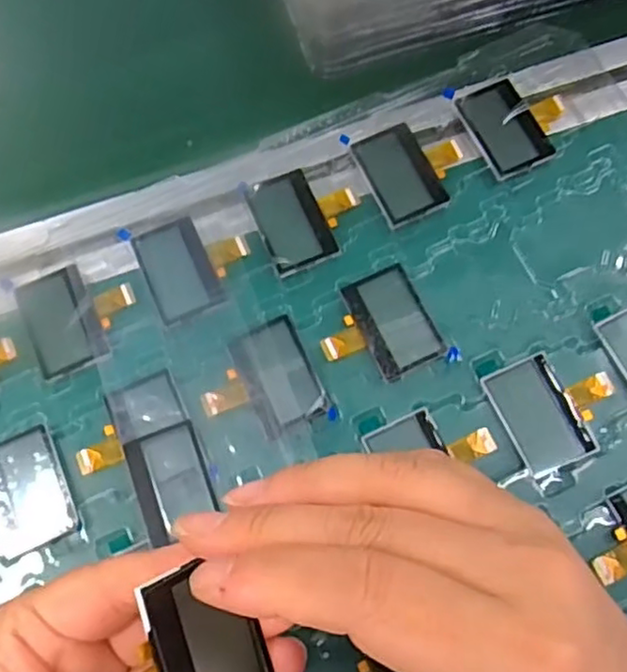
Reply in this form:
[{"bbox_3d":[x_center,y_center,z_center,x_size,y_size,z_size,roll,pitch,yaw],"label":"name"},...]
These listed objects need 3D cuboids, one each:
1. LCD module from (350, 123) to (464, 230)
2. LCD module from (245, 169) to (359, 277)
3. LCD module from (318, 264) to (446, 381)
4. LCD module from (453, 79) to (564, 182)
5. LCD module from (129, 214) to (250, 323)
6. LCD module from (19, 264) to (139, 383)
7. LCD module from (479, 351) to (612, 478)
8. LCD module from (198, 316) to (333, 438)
[{"bbox_3d":[0.047,-0.079,0.304,0.046,0.004,0.046,-23,73,-6],"label":"LCD module"},{"bbox_3d":[-0.003,-0.056,0.298,0.046,0.005,0.046,-20,73,-5],"label":"LCD module"},{"bbox_3d":[0.028,-0.003,0.283,0.047,0.004,0.046,-25,73,-7],"label":"LCD module"},{"bbox_3d":[0.097,-0.102,0.309,0.045,0.004,0.046,-24,73,-6],"label":"LCD module"},{"bbox_3d":[-0.053,-0.033,0.293,0.045,0.005,0.045,-23,73,-6],"label":"LCD module"},{"bbox_3d":[-0.103,-0.010,0.286,0.046,0.005,0.044,-21,73,-5],"label":"LCD module"},{"bbox_3d":[0.102,0.029,0.271,0.047,0.004,0.045,-23,73,-6],"label":"LCD module"},{"bbox_3d":[-0.023,0.021,0.276,0.048,0.004,0.045,-26,73,-7],"label":"LCD module"}]

